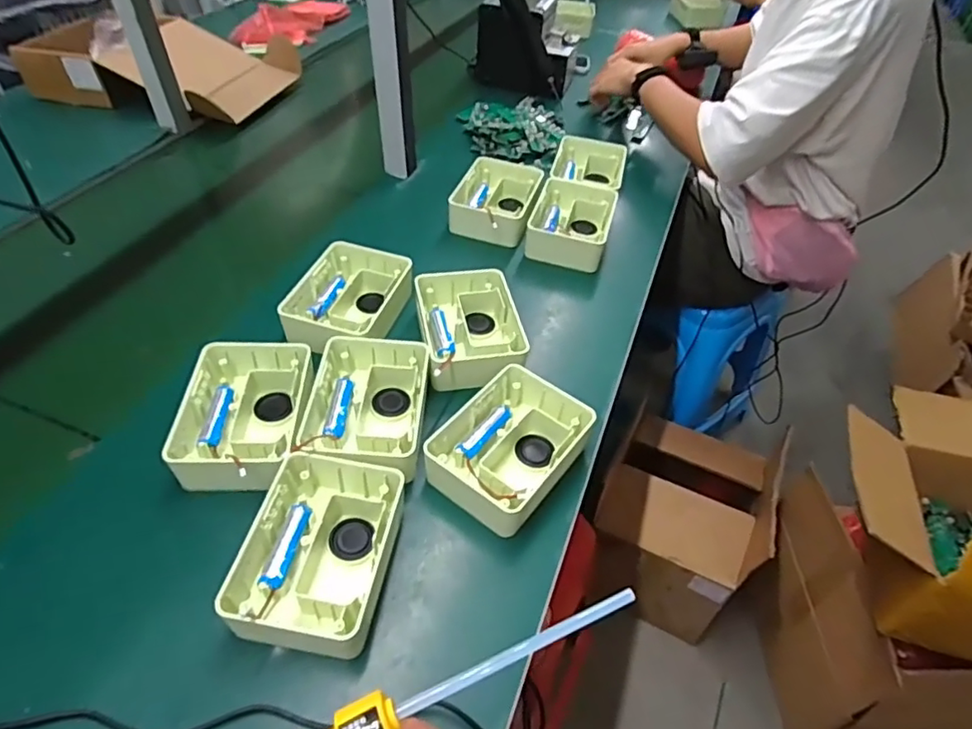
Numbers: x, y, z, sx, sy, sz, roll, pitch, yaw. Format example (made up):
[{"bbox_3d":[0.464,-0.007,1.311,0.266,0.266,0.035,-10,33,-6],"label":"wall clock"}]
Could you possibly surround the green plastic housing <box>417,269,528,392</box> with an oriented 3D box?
[{"bbox_3d":[-0.018,-0.040,0.655,0.110,0.044,0.153,-8,47,-10],"label":"green plastic housing"}]

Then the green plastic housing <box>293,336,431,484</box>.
[{"bbox_3d":[-0.115,0.039,0.573,0.109,0.049,0.153,3,46,0],"label":"green plastic housing"}]

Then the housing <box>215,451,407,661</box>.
[{"bbox_3d":[-0.131,0.151,0.467,0.109,0.047,0.149,8,46,5],"label":"housing"}]

